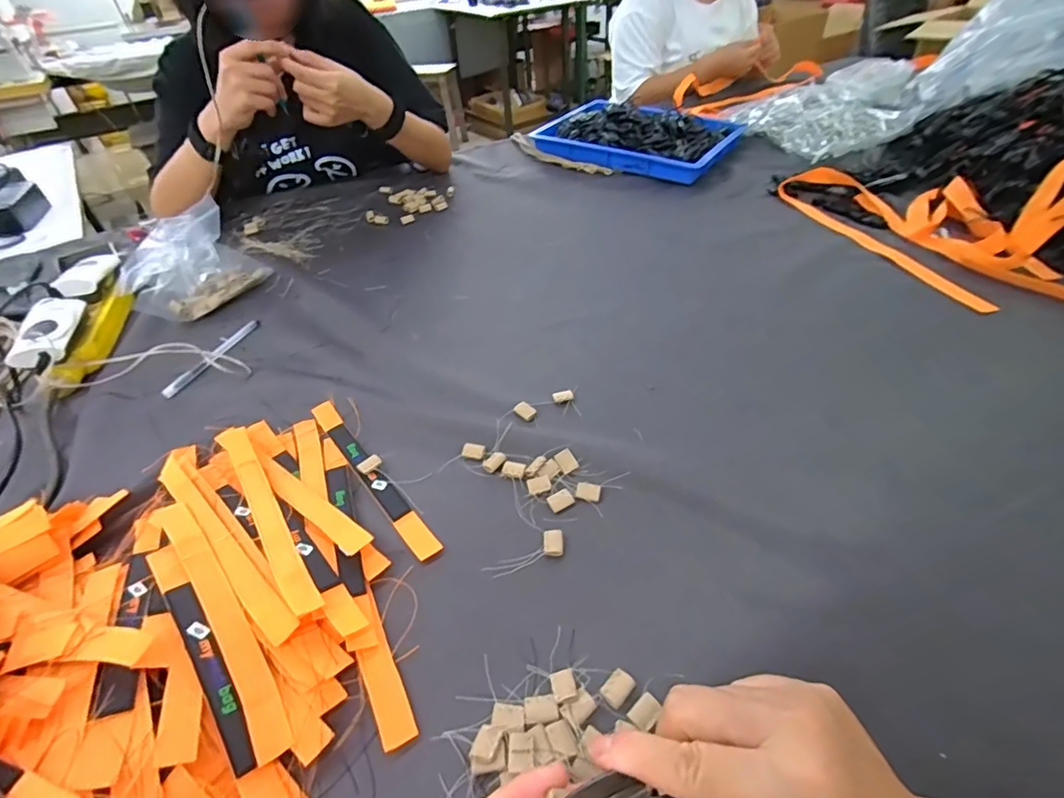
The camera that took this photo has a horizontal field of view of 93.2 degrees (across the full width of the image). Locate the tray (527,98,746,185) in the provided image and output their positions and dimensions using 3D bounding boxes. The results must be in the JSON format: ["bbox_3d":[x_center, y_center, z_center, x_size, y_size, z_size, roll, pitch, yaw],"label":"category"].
[{"bbox_3d":[0.215,-0.531,1.013,0.349,0.064,0.269,25,51,26],"label":"tray"}]

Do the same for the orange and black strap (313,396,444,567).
[{"bbox_3d":[-0.149,0.066,0.463,0.021,0.006,0.223,-32,51,-25],"label":"orange and black strap"}]

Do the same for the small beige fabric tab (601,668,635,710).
[{"bbox_3d":[0.054,0.180,0.314,0.015,0.004,0.021,32,55,31],"label":"small beige fabric tab"}]

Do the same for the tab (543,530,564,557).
[{"bbox_3d":[0.017,0.113,0.397,0.016,0.004,0.022,-3,44,1],"label":"tab"}]

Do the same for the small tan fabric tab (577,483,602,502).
[{"bbox_3d":[0.049,0.079,0.430,0.020,0.004,0.017,5,45,9],"label":"small tan fabric tab"}]

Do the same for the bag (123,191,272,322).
[{"bbox_3d":[-0.447,-0.184,0.655,0.083,0.118,0.152,17,48,21],"label":"bag"}]

